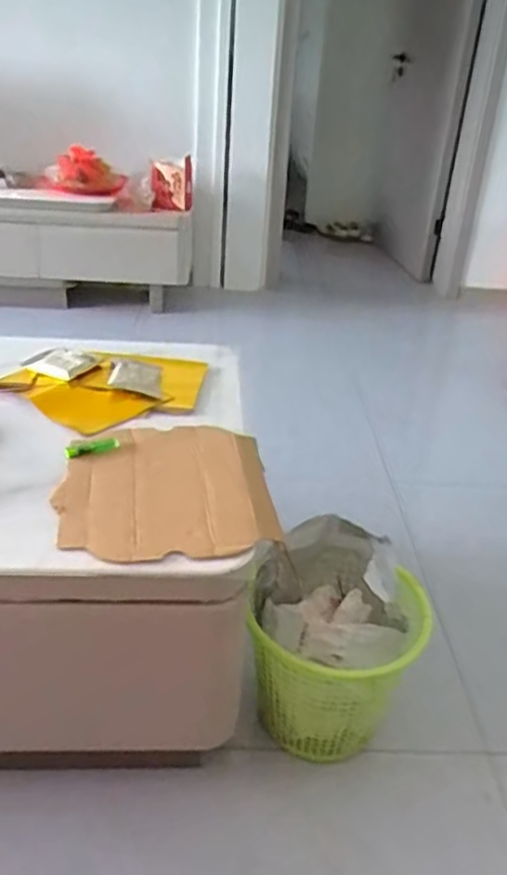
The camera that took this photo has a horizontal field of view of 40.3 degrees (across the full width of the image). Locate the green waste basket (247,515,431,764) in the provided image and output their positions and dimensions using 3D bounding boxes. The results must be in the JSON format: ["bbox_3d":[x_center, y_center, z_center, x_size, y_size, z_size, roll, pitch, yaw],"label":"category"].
[{"bbox_3d":[0.133,0.321,1.112,0.247,0.283,0.269,12,30,13],"label":"green waste basket"}]

